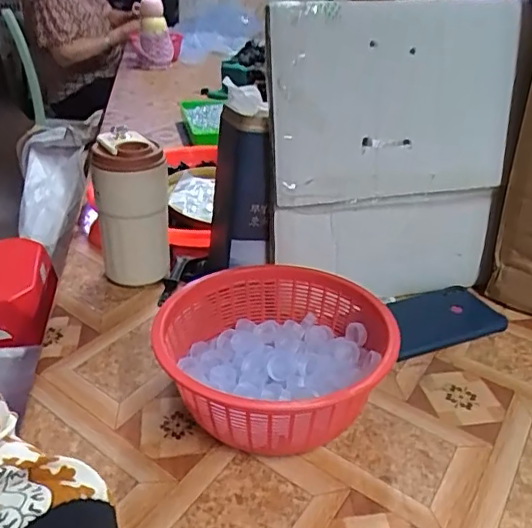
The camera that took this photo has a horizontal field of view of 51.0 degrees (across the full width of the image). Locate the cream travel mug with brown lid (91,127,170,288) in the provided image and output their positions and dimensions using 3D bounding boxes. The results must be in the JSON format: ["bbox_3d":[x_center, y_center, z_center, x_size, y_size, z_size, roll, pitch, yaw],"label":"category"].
[{"bbox_3d":[-0.143,-0.054,0.602,0.073,0.158,0.066,-7,30,-12],"label":"cream travel mug with brown lid"}]

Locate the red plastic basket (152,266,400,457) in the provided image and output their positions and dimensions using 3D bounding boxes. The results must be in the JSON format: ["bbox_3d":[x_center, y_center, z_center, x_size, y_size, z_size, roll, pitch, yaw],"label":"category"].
[{"bbox_3d":[0.007,0.080,0.452,0.176,0.081,0.176,0,29,0],"label":"red plastic basket"}]

